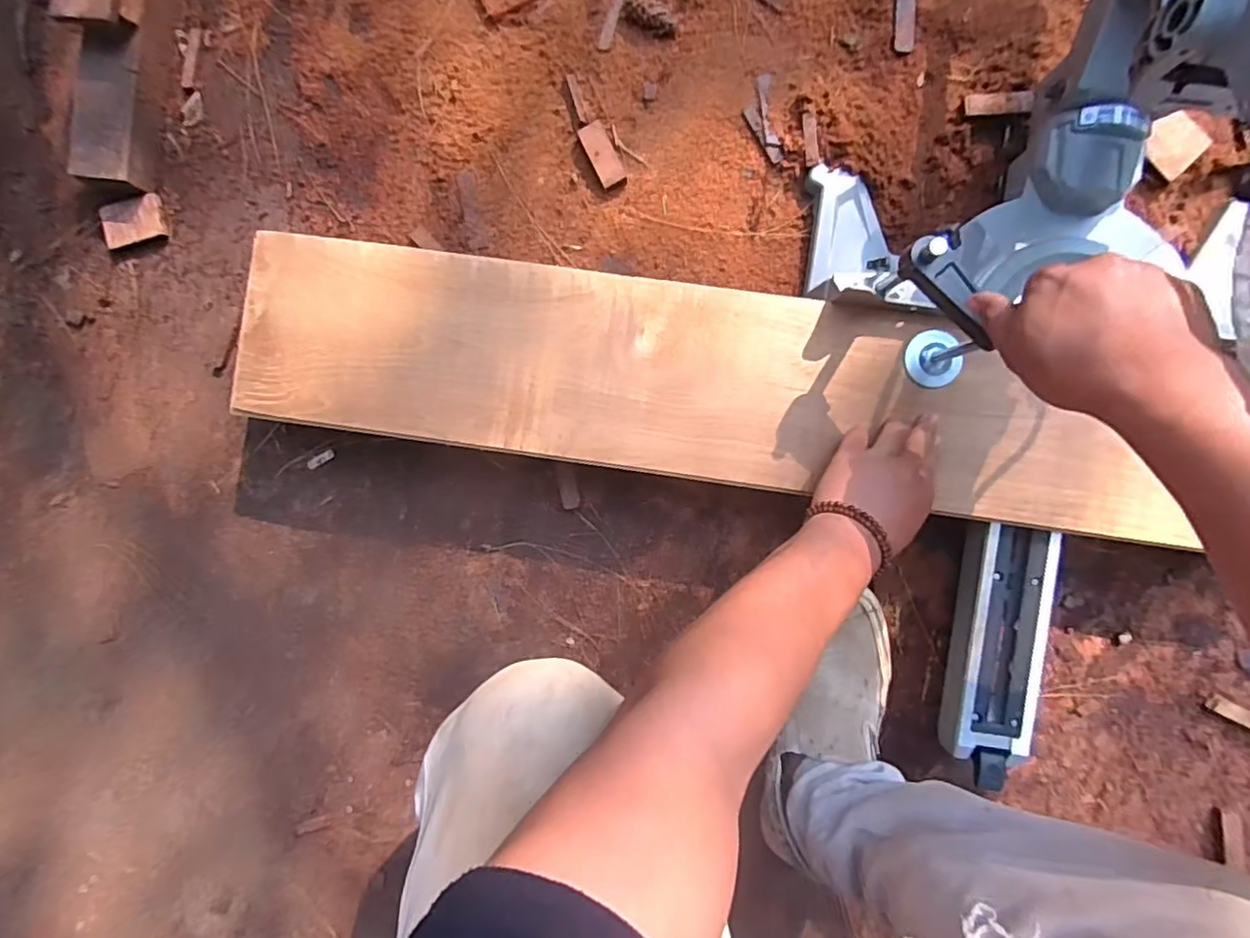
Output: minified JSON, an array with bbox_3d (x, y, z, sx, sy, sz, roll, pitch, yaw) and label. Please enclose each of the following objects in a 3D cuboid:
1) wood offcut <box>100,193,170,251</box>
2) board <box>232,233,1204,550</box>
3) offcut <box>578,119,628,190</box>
[{"bbox_3d":[-0.542,-0.273,0.670,0.073,0.014,0.048,-10,87,8],"label":"wood offcut"},{"bbox_3d":[0.047,-0.080,0.561,0.823,0.018,0.173,10,90,4],"label":"board"},{"bbox_3d":[-0.023,-0.327,0.629,0.028,0.013,0.069,-26,89,2],"label":"offcut"}]

